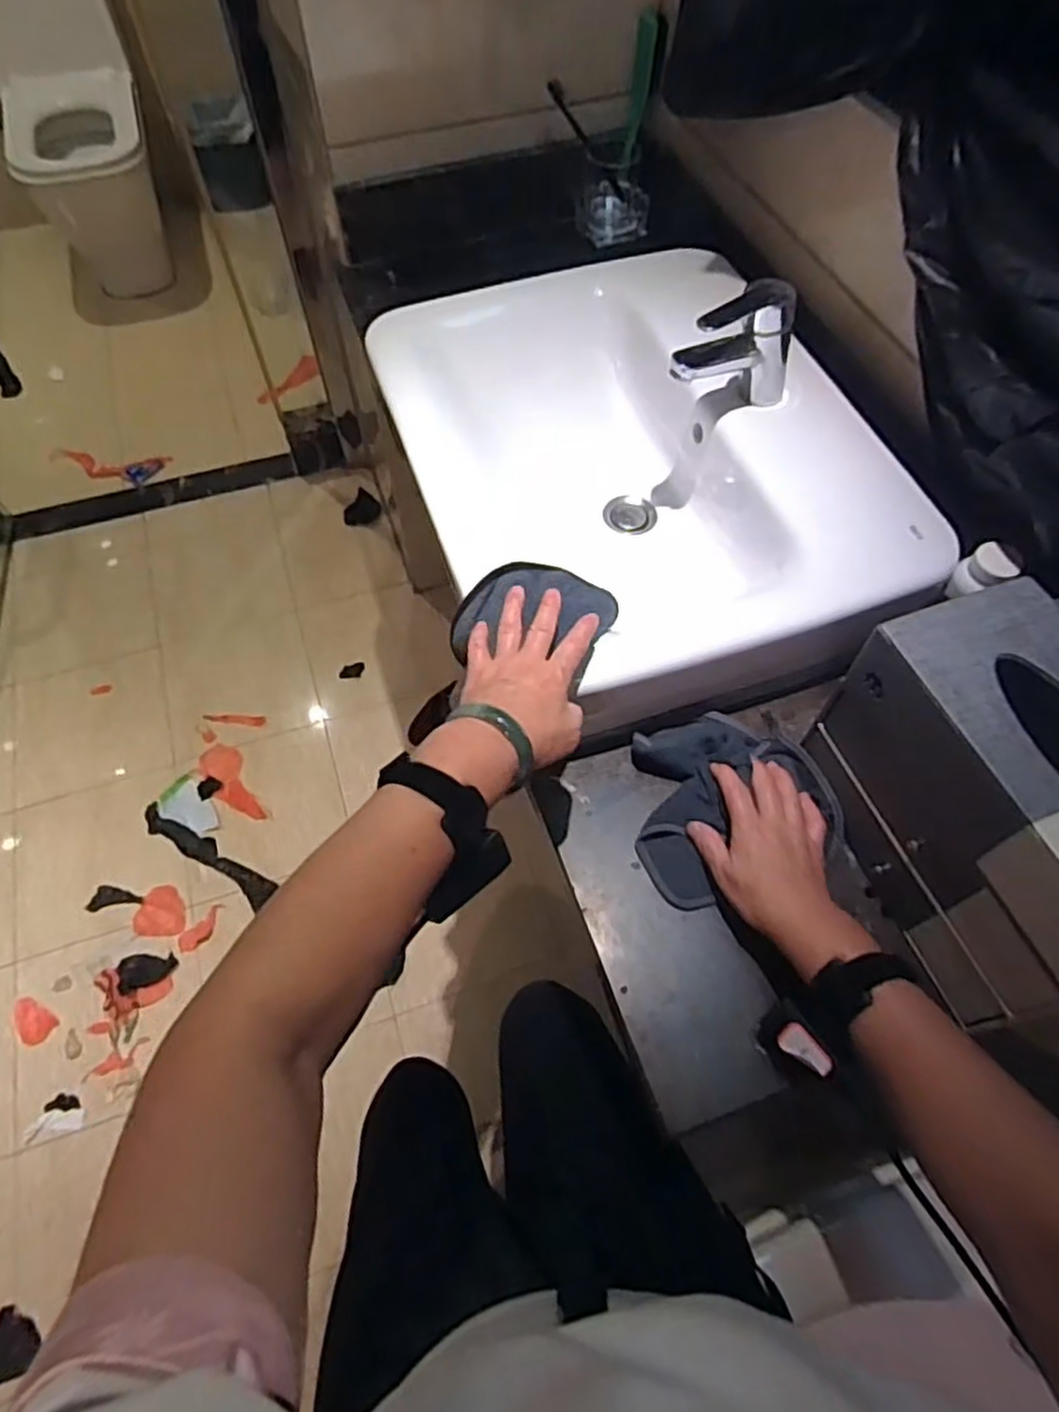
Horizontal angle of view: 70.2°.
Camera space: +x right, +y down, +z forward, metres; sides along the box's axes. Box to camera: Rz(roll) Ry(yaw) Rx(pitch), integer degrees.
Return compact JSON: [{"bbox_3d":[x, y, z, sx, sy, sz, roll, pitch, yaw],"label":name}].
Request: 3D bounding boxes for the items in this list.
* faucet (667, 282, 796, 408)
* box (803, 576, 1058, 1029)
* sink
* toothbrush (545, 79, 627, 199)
[{"bbox_3d":[0.195,-0.341,0.719,0.122,0.111,0.044,-11,60,-6],"label":"faucet"},{"bbox_3d":[0.331,0.071,0.533,0.119,0.194,0.242,-18,61,-10],"label":"box"},{"bbox_3d":[0.105,-0.225,0.834,0.438,0.218,0.524,-17,61,-10],"label":"sink"},{"bbox_3d":[0.081,-0.772,1.034,0.017,0.175,0.013,-19,54,34],"label":"toothbrush"}]

